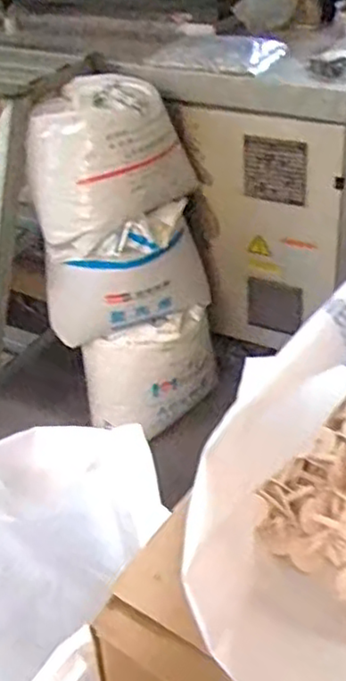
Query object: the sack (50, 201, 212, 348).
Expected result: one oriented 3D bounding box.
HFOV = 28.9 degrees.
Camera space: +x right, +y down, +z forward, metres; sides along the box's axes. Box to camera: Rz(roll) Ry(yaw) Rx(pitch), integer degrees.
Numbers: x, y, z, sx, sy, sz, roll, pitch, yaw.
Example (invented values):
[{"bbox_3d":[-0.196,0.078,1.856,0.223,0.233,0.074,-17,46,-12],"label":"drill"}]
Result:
[{"bbox_3d":[-0.081,-0.135,1.430,0.360,0.299,0.148,-18,39,-15],"label":"sack"}]

